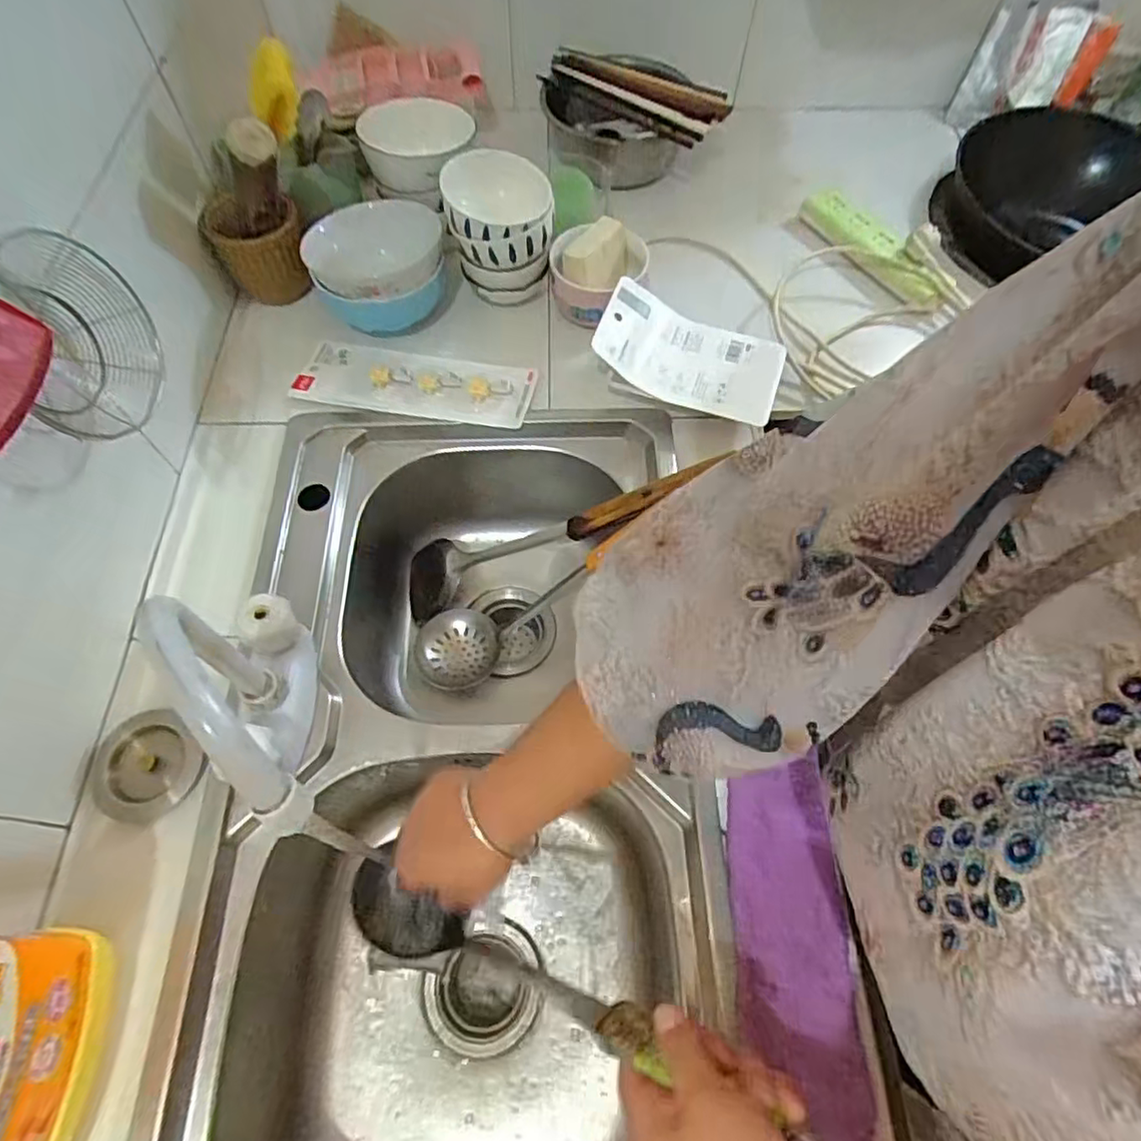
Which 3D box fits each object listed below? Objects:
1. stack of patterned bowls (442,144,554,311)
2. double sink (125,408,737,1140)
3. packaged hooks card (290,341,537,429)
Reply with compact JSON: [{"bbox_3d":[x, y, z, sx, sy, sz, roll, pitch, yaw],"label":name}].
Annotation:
[{"bbox_3d":[-0.071,-0.357,0.685,0.106,0.128,0.099,-1,63,-2],"label":"stack of patterned bowls"},{"bbox_3d":[-0.086,0.205,0.588,0.386,0.201,0.728,-1,63,-2],"label":"double sink"},{"bbox_3d":[-0.170,-0.204,0.683,0.251,0.012,0.094,10,63,4],"label":"packaged hooks card"}]

